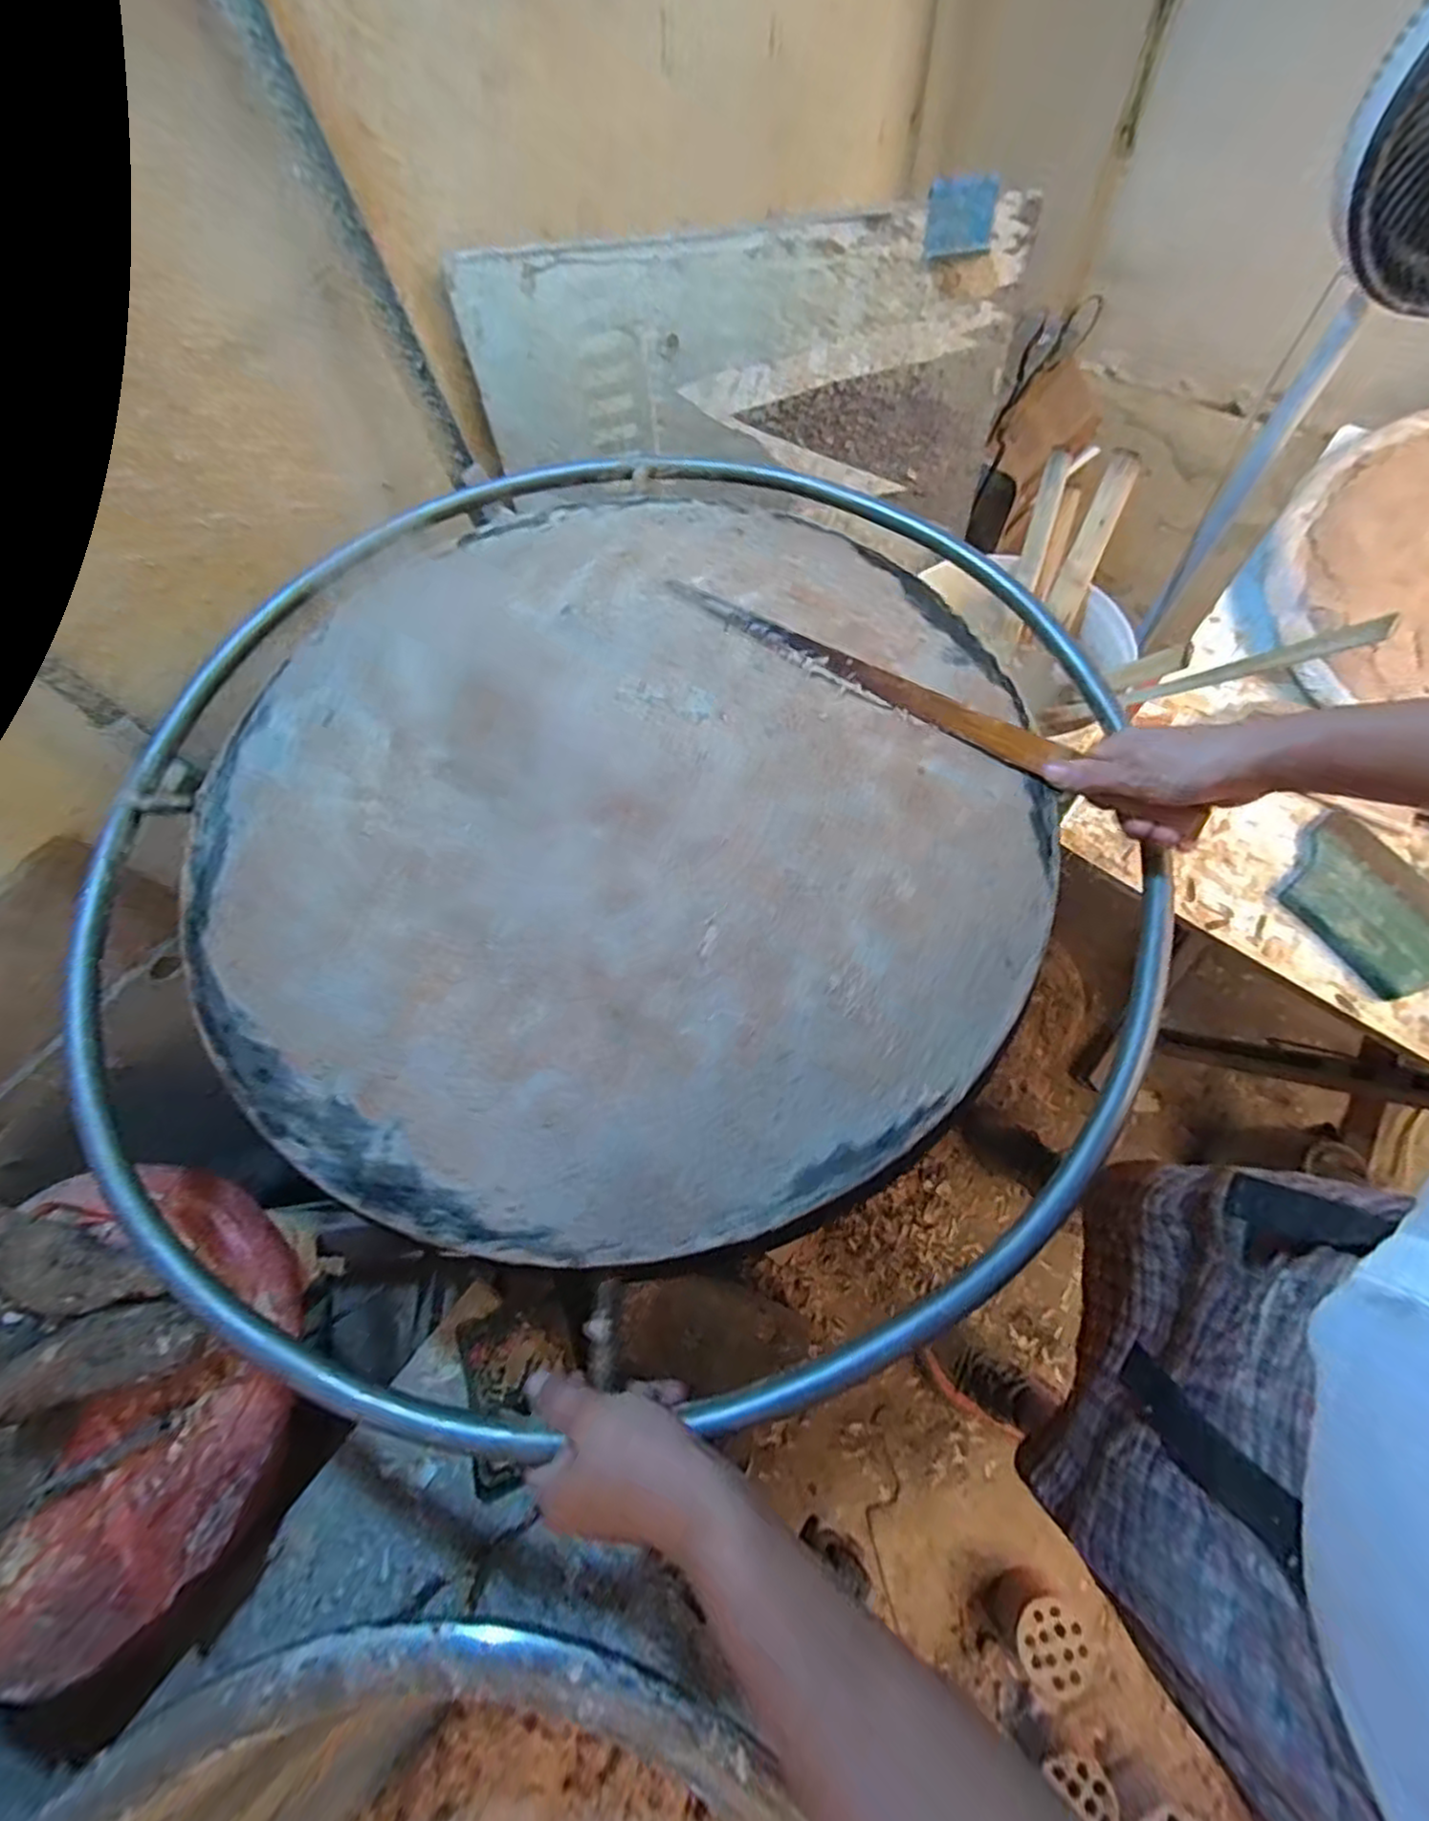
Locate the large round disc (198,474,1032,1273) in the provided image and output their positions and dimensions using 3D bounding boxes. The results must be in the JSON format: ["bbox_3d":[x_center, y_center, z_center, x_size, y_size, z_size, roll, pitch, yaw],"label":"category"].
[{"bbox_3d":[-0.076,-0.088,0.511,0.590,0.021,0.599,-1,66,3],"label":"large round disc"}]

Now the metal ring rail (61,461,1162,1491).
[{"bbox_3d":[-0.074,-0.089,0.548,0.811,0.045,0.840,-1,66,3],"label":"metal ring rail"}]

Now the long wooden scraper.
[{"bbox_3d":[0.108,-0.195,0.541,0.341,0.014,0.029,31,71,16],"label":"long wooden scraper"}]

